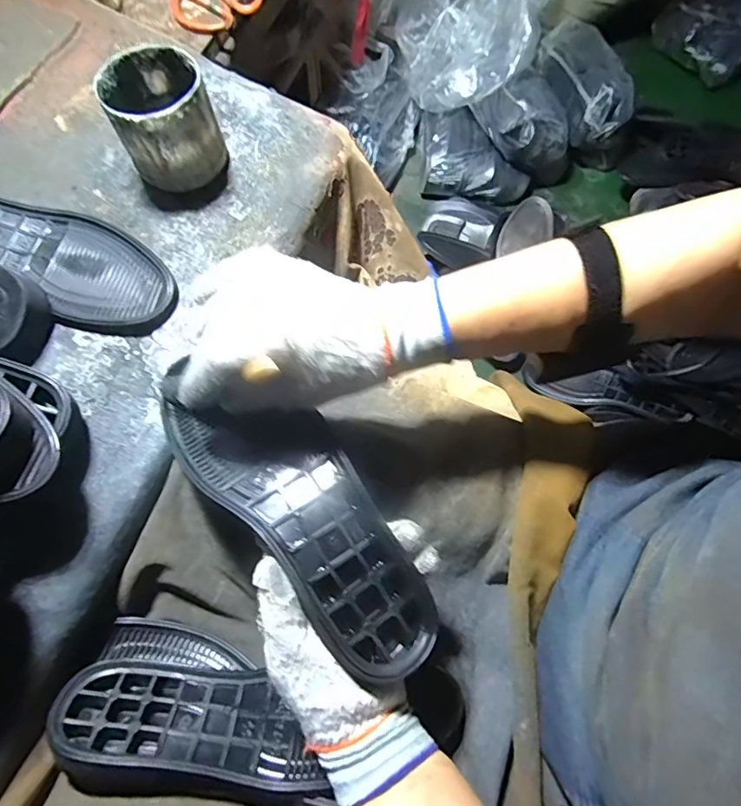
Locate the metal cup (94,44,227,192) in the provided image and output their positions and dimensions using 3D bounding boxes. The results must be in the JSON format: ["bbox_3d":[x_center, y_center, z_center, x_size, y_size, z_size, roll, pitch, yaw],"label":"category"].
[{"bbox_3d":[-0.192,-0.263,0.457,0.080,0.087,0.094,-28,74,-8],"label":"metal cup"}]

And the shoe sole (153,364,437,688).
[{"bbox_3d":[-0.057,0.066,0.354,0.095,0.044,0.275,-42,72,-11],"label":"shoe sole"}]

